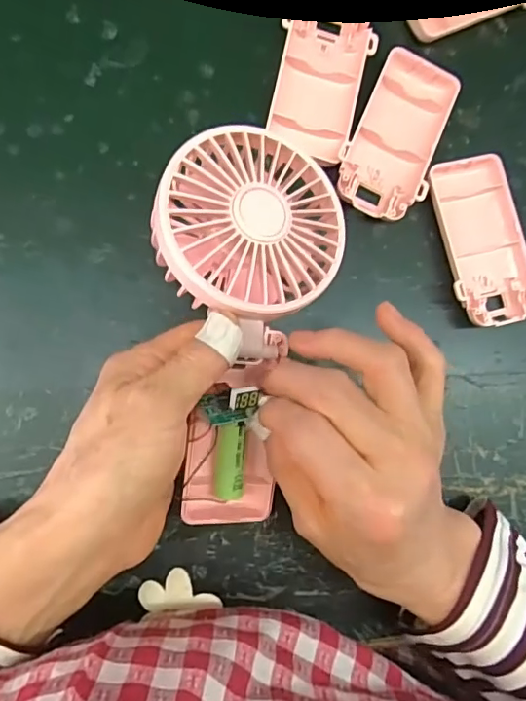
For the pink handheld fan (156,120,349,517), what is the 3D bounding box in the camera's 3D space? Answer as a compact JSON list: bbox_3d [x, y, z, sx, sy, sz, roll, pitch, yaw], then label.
[{"bbox_3d":[-0.011,-0.008,0.250,0.082,0.039,0.182,7,98,-8],"label":"pink handheld fan"}]

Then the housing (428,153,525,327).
[{"bbox_3d":[0.124,-0.062,0.312,0.049,0.016,0.095,-13,88,-9],"label":"housing"}]

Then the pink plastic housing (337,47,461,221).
[{"bbox_3d":[0.075,-0.120,0.310,0.048,0.015,0.097,22,83,-6],"label":"pink plastic housing"}]

